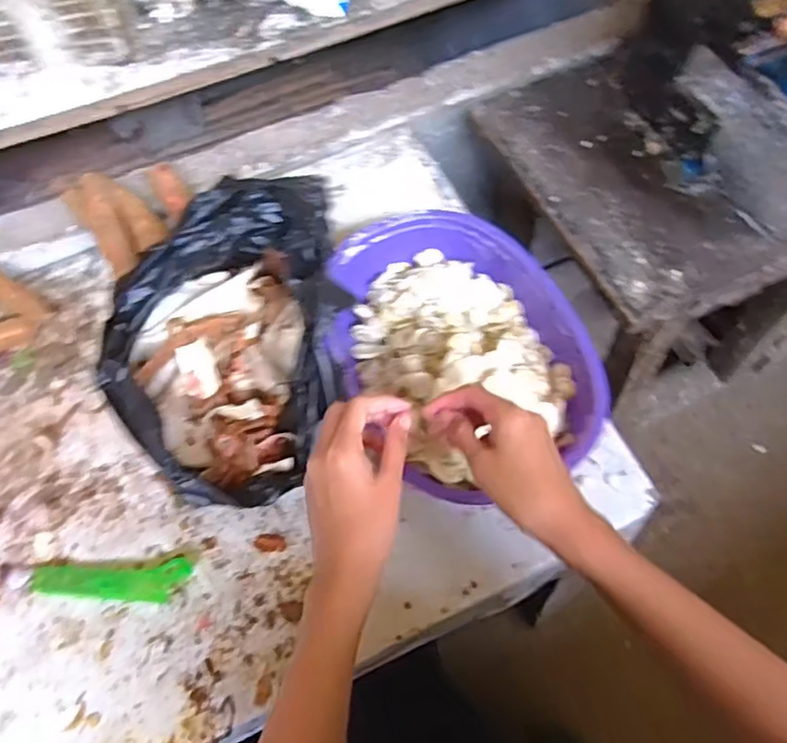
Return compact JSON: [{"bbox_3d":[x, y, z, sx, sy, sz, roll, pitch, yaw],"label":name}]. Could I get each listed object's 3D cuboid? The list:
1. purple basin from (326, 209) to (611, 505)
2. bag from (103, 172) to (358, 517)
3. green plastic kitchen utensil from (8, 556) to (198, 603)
[{"bbox_3d":[0.057,-0.023,0.595,0.214,0.074,0.299,-21,64,-6],"label":"purple basin"},{"bbox_3d":[-0.143,-0.025,0.580,0.200,0.123,0.289,-2,64,2],"label":"bag"},{"bbox_3d":[-0.257,0.185,0.551,0.158,0.005,0.035,-4,64,1],"label":"green plastic kitchen utensil"}]

